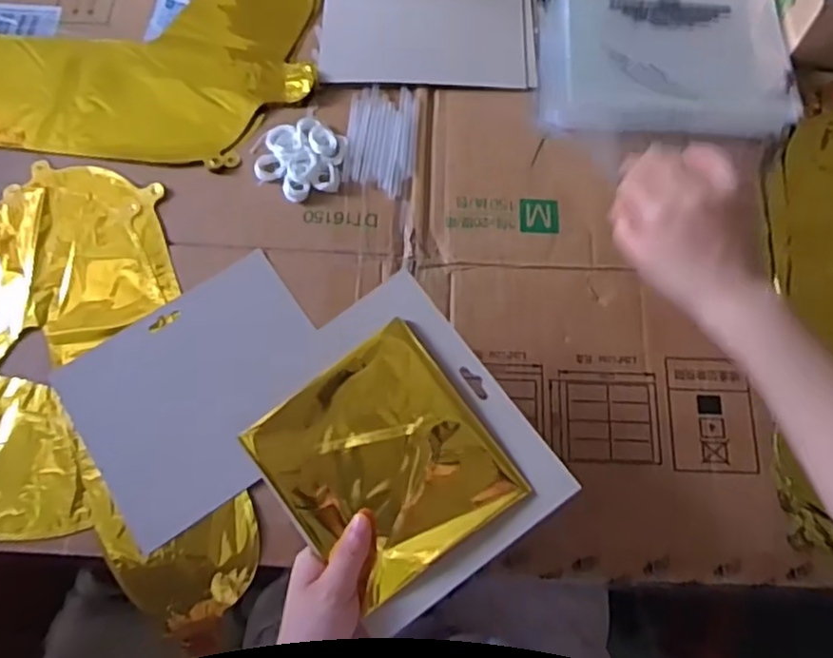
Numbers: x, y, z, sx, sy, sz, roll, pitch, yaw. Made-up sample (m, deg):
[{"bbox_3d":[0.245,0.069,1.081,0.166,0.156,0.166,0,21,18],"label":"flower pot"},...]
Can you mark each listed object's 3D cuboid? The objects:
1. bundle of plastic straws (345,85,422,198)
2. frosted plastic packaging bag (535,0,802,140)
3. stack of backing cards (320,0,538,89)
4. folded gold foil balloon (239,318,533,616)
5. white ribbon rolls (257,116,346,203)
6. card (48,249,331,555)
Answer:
[{"bbox_3d":[-0.030,-0.172,0.601,0.062,0.006,0.108,3,70,1],"label":"bundle of plastic straws"},{"bbox_3d":[0.230,-0.275,0.636,0.228,0.025,0.219,4,70,1],"label":"frosted plastic packaging bag"},{"bbox_3d":[0.012,-0.303,0.650,0.198,0.005,0.163,0,70,0],"label":"stack of backing cards"},{"bbox_3d":[-0.021,0.089,0.451,0.138,0.018,0.146,-36,80,-6],"label":"folded gold foil balloon"},{"bbox_3d":[-0.100,-0.151,0.587,0.076,0.011,0.073,0,70,0],"label":"white ribbon rolls"},{"bbox_3d":[-0.165,0.050,0.533,0.193,0.011,0.157,-33,82,-8],"label":"card"}]

